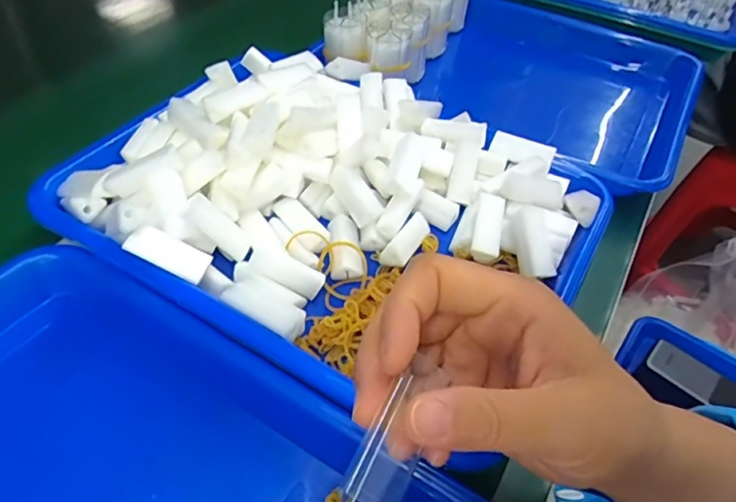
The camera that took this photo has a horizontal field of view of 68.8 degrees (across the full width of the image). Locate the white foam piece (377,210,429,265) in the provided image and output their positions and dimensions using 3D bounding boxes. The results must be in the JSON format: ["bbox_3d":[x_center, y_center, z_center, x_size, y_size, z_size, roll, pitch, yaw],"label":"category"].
[{"bbox_3d":[0.027,-0.008,0.351,0.017,0.014,0.048,25,51,17],"label":"white foam piece"}]

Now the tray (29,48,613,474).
[{"bbox_3d":[-0.020,-0.042,0.357,0.316,0.057,0.246,27,51,18],"label":"tray"}]

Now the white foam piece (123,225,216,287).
[{"bbox_3d":[-0.113,0.000,0.306,0.045,0.007,0.021,26,49,-15],"label":"white foam piece"}]

